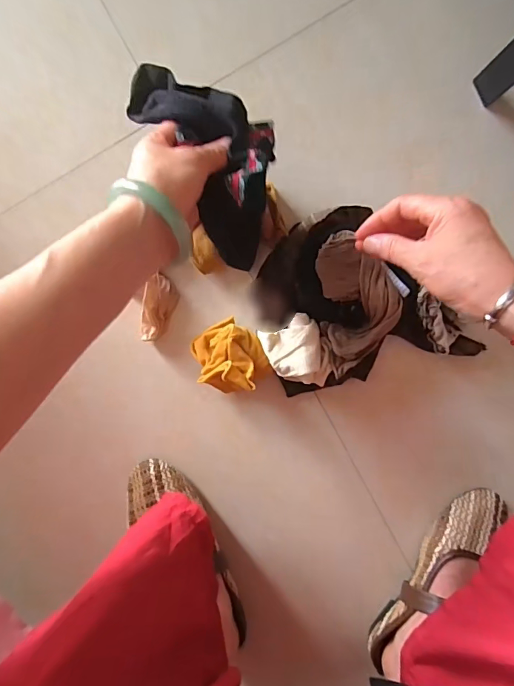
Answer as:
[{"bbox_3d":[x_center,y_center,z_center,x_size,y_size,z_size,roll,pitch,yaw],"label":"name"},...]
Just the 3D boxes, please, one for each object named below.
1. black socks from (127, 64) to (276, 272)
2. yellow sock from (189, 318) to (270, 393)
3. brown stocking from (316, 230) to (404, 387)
[{"bbox_3d":[-0.030,-0.156,0.350,0.090,0.076,0.176,-32,96,5],"label":"black socks"},{"bbox_3d":[-0.029,0.017,0.445,0.073,0.060,0.073,0,98,1],"label":"yellow sock"},{"bbox_3d":[0.100,-0.036,0.416,0.075,0.035,0.137,-4,98,2],"label":"brown stocking"}]

